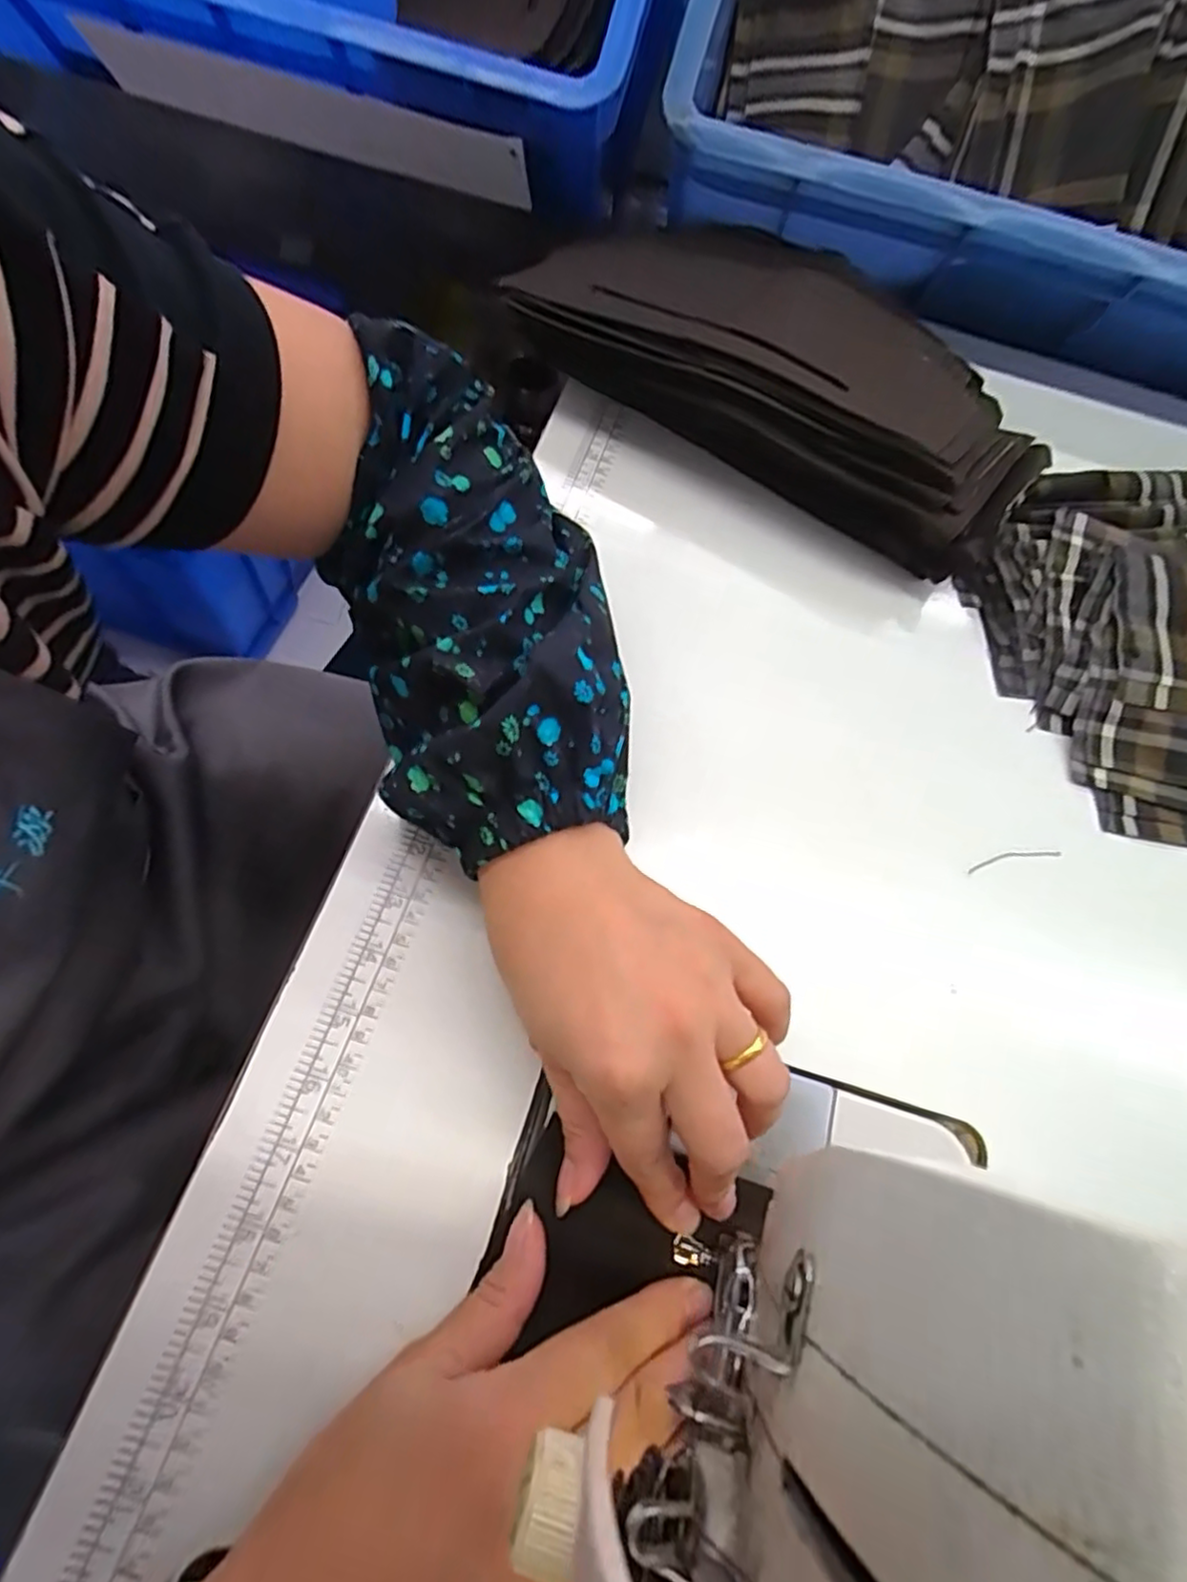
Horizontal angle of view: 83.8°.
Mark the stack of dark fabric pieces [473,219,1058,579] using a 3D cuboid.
[{"bbox_3d":[0.114,-0.264,0.409,0.321,0.065,0.181,30,69,6],"label":"stack of dark fabric pieces"}]

